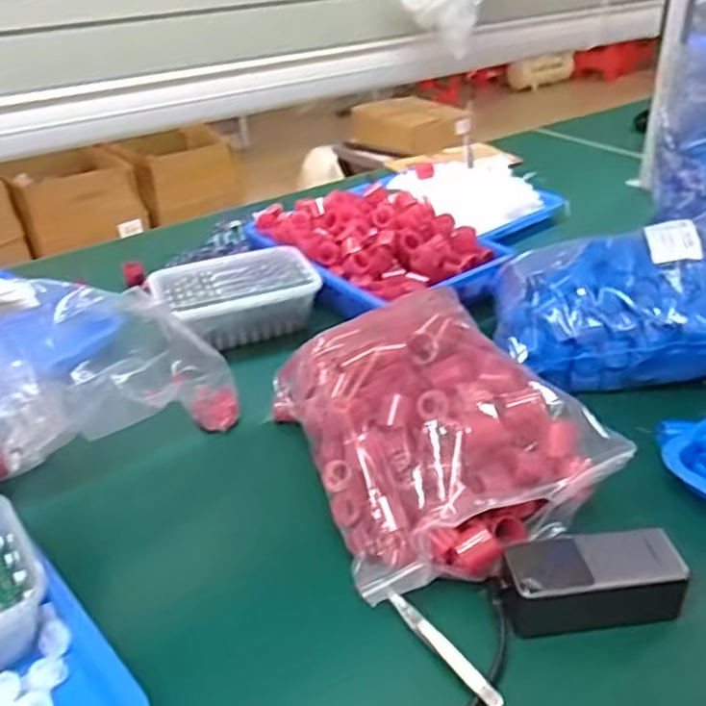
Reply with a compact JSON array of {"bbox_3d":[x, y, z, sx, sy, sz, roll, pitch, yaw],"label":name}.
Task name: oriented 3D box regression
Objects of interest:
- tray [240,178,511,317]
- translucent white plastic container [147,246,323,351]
[{"bbox_3d":[0.026,-0.173,1.007,0.255,0.092,0.346,-23,38,-27],"label":"tray"},{"bbox_3d":[-0.155,-0.073,0.919,0.205,0.072,0.127,-15,35,-18],"label":"translucent white plastic container"}]

